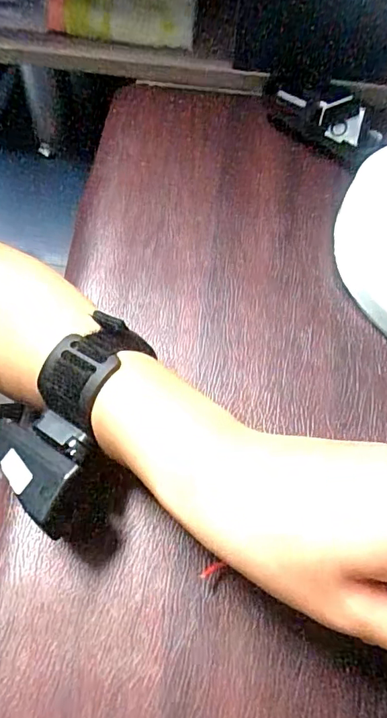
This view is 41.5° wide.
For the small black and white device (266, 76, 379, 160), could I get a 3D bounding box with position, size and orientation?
[{"bbox_3d":[0.104,-0.197,0.417,0.099,0.031,0.039,33,65,14],"label":"small black and white device"}]

